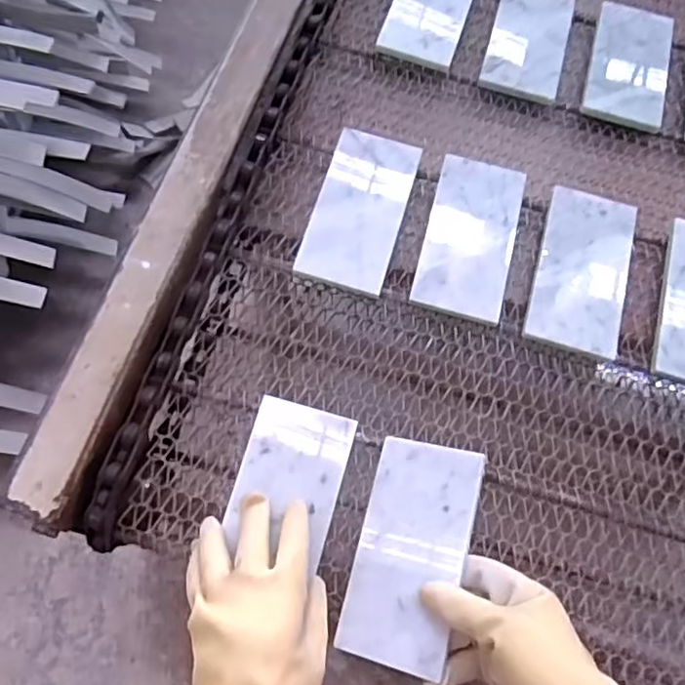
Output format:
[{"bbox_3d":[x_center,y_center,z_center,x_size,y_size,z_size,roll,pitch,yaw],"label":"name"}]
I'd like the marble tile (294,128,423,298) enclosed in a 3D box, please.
[{"bbox_3d":[0.017,-0.121,0.567,0.078,0.010,0.161,17,68,3],"label":"marble tile"}]

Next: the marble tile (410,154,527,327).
[{"bbox_3d":[0.117,-0.098,0.563,0.079,0.014,0.161,14,63,5],"label":"marble tile"}]

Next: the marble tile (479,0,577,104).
[{"bbox_3d":[0.201,-0.327,0.674,0.081,0.018,0.159,15,63,6],"label":"marble tile"}]

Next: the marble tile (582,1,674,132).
[{"bbox_3d":[0.308,-0.299,0.673,0.080,0.015,0.166,16,63,7],"label":"marble tile"}]

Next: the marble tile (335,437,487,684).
[{"bbox_3d":[0.049,0.148,0.448,0.078,0.006,0.151,7,68,23],"label":"marble tile"}]

